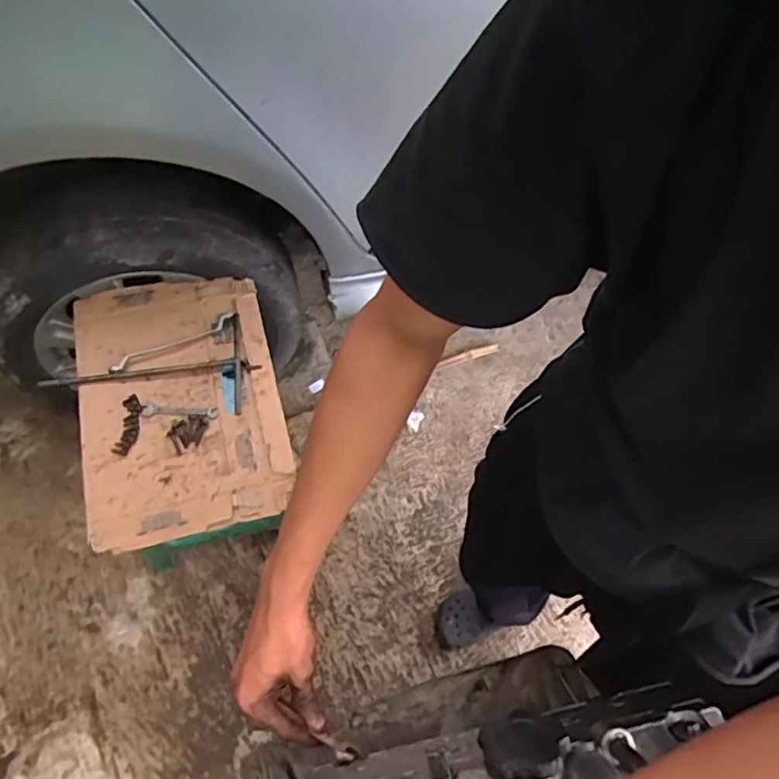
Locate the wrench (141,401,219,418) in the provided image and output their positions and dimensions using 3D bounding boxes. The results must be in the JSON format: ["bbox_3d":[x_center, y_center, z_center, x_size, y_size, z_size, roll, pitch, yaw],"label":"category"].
[{"bbox_3d":[-0.315,0.031,0.905,0.111,0.005,0.025,0,62,-2],"label":"wrench"}]

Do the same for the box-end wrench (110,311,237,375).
[{"bbox_3d":[-0.340,-0.076,0.958,0.207,0.011,0.024,-28,66,-15],"label":"box-end wrench"}]

